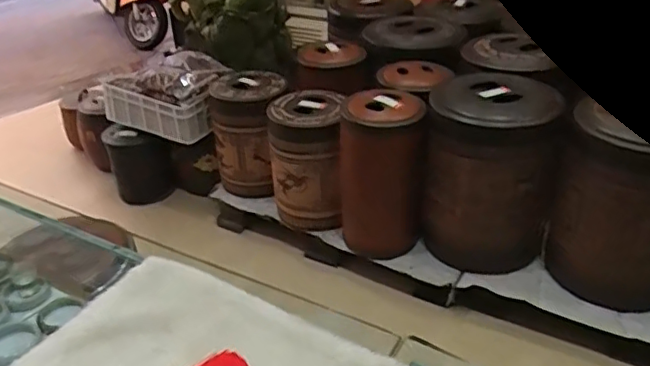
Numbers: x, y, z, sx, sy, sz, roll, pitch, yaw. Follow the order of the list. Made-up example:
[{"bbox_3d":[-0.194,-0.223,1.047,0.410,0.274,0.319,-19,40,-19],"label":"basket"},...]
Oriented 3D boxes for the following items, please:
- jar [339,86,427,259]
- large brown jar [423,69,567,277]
[{"bbox_3d":[0.176,-0.012,1.866,0.250,0.537,0.224,-2,32,0],"label":"jar"},{"bbox_3d":[0.521,-0.028,1.800,0.365,0.542,0.338,9,34,17],"label":"large brown jar"}]

